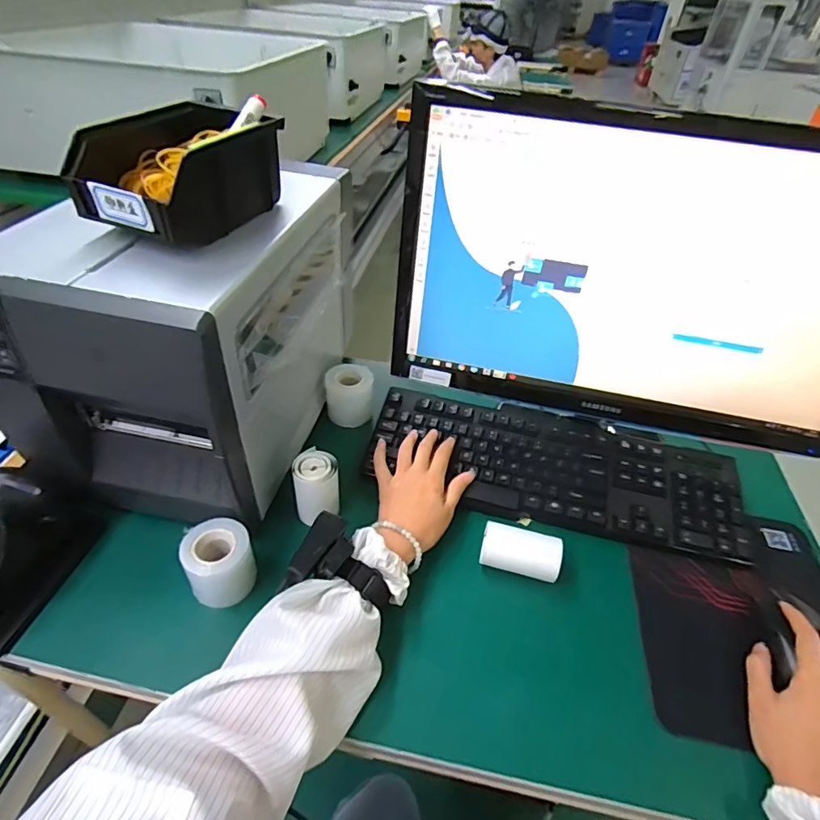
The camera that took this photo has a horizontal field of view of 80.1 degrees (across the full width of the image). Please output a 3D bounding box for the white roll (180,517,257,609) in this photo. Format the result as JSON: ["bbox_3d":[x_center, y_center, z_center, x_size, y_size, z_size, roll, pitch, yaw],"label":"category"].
[{"bbox_3d":[-0.186,0.153,0.482,0.058,0.084,0.058,3,42,-3],"label":"white roll"}]

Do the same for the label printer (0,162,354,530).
[{"bbox_3d":[-0.230,-0.093,0.556,0.231,0.260,0.363,12,43,7],"label":"label printer"}]

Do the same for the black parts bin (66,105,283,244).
[{"bbox_3d":[-0.203,-0.219,0.451,0.110,0.073,0.182,17,44,13],"label":"black parts bin"}]

